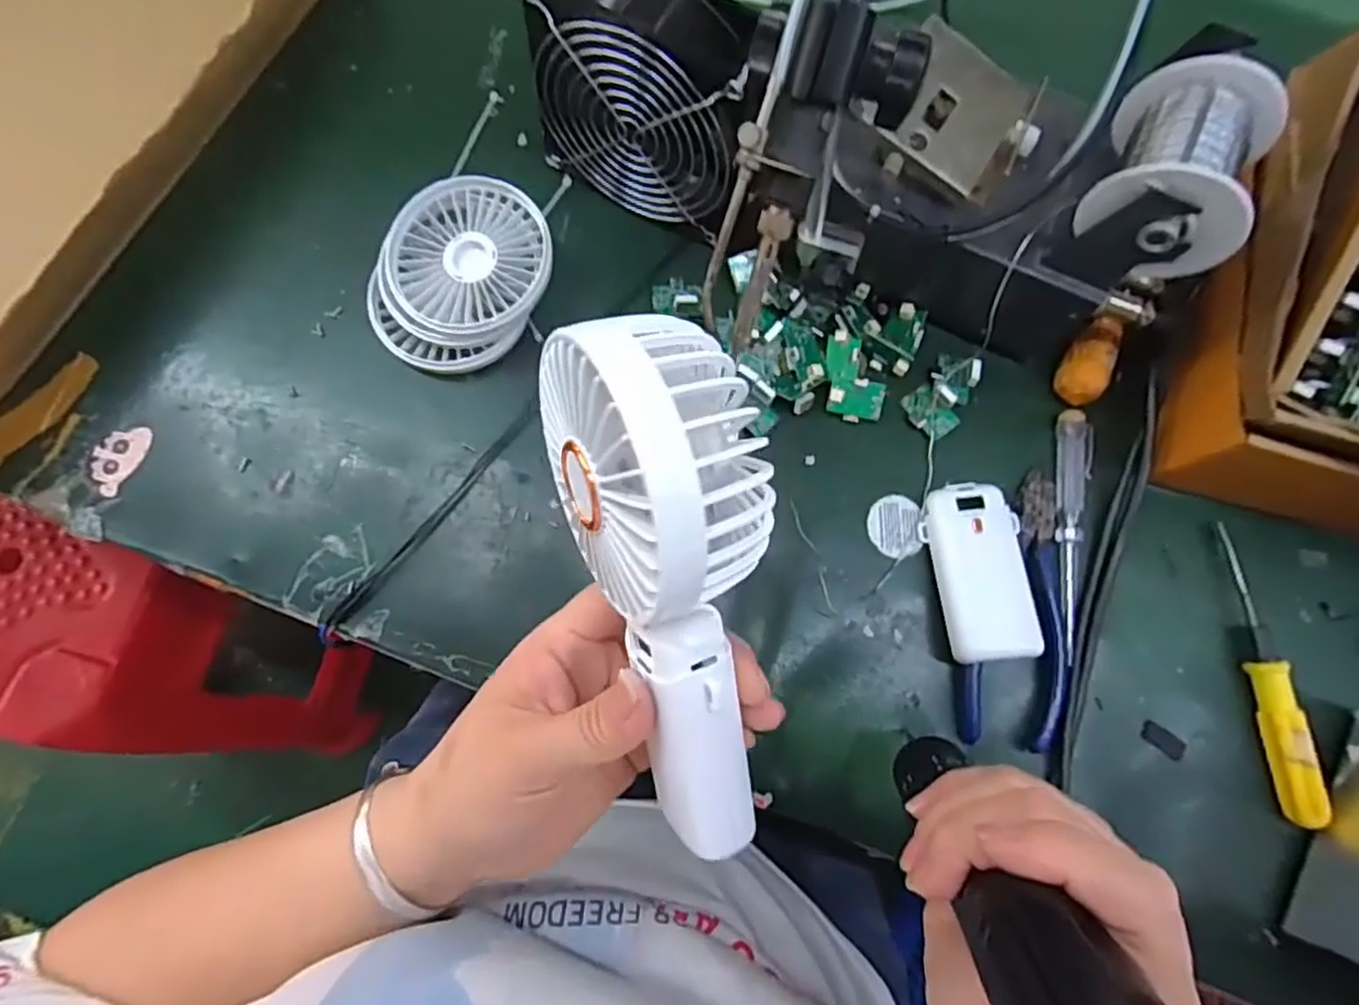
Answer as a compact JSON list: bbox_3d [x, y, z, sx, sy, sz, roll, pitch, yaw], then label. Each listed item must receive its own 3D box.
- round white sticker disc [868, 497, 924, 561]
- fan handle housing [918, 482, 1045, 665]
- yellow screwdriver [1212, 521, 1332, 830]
[{"bbox_3d":[0.120,0.013,0.380,0.029,0.004,0.034,4,77,-2],"label":"round white sticker disc"},{"bbox_3d":[0.161,0.037,0.369,0.045,0.019,0.094,-5,77,-4],"label":"fan handle housing"},{"bbox_3d":[0.315,0.090,0.368,0.016,0.021,0.156,-6,77,-5],"label":"yellow screwdriver"}]

